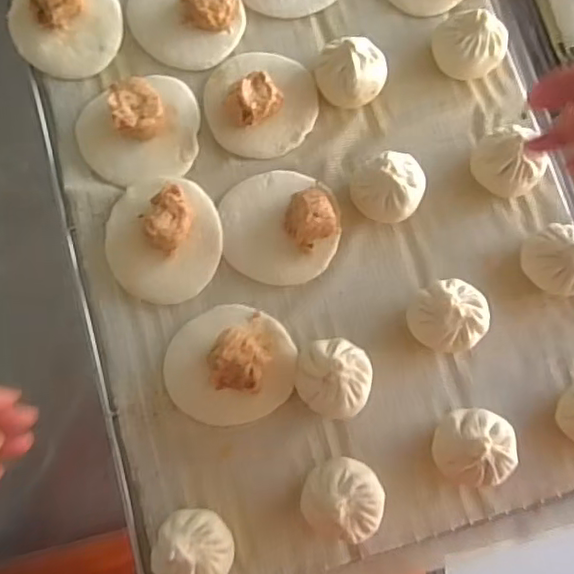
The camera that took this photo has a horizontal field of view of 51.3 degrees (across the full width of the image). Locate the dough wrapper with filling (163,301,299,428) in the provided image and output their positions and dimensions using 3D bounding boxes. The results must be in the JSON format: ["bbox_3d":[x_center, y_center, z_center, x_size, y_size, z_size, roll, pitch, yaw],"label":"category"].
[{"bbox_3d":[-0.042,0.056,0.438,0.095,0.030,0.086,-2,81,-4],"label":"dough wrapper with filling"}]

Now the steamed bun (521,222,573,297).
[{"bbox_3d":[0.211,-0.021,0.455,0.047,0.040,0.056,-36,85,-8],"label":"steamed bun"}]

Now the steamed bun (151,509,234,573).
[{"bbox_3d":[-0.064,0.181,0.408,0.053,0.045,0.052,0,81,-3],"label":"steamed bun"}]

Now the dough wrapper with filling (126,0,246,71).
[{"bbox_3d":[-0.087,-0.227,0.485,0.098,0.031,0.079,31,81,2],"label":"dough wrapper with filling"}]

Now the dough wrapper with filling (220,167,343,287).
[{"bbox_3d":[-0.004,-0.050,0.458,0.090,0.036,0.090,0,81,-3],"label":"dough wrapper with filling"}]

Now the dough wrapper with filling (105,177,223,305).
[{"bbox_3d":[-0.094,-0.037,0.450,0.085,0.031,0.093,-3,81,-4],"label":"dough wrapper with filling"}]

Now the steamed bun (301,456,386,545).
[{"bbox_3d":[0.039,0.150,0.419,0.055,0.041,0.055,0,81,-3],"label":"steamed bun"}]

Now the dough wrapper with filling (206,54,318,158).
[{"bbox_3d":[-0.020,-0.150,0.472,0.089,0.035,0.085,0,81,-3],"label":"dough wrapper with filling"}]

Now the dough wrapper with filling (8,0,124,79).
[{"bbox_3d":[-0.179,-0.215,0.479,0.085,0.034,0.086,0,81,-3],"label":"dough wrapper with filling"}]

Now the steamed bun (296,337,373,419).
[{"bbox_3d":[0.035,0.066,0.434,0.052,0.037,0.053,0,81,-3],"label":"steamed bun"}]

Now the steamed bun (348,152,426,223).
[{"bbox_3d":[0.079,-0.076,0.461,0.055,0.042,0.050,0,81,-3],"label":"steamed bun"}]

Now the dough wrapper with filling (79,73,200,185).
[{"bbox_3d":[-0.117,-0.124,0.467,0.094,0.031,0.079,-12,82,-5],"label":"dough wrapper with filling"}]

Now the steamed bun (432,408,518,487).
[{"bbox_3d":[0.135,0.114,0.429,0.052,0.039,0.052,0,81,-3],"label":"steamed bun"}]

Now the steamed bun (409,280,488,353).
[{"bbox_3d":[0.120,0.022,0.446,0.052,0.040,0.053,0,81,-3],"label":"steamed bun"}]

